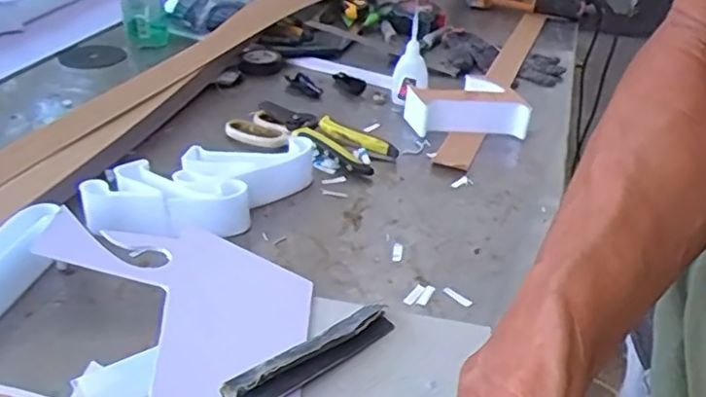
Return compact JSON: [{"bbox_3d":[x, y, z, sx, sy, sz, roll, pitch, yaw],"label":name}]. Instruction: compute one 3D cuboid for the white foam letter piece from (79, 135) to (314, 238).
[{"bbox_3d":[-0.126,-0.008,0.581,0.215,0.037,0.100,-17,39,-30],"label":"white foam letter piece"}]

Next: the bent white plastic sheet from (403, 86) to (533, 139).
[{"bbox_3d":[0.131,-0.103,0.751,0.135,0.043,0.060,2,33,-5],"label":"bent white plastic sheet"}]

